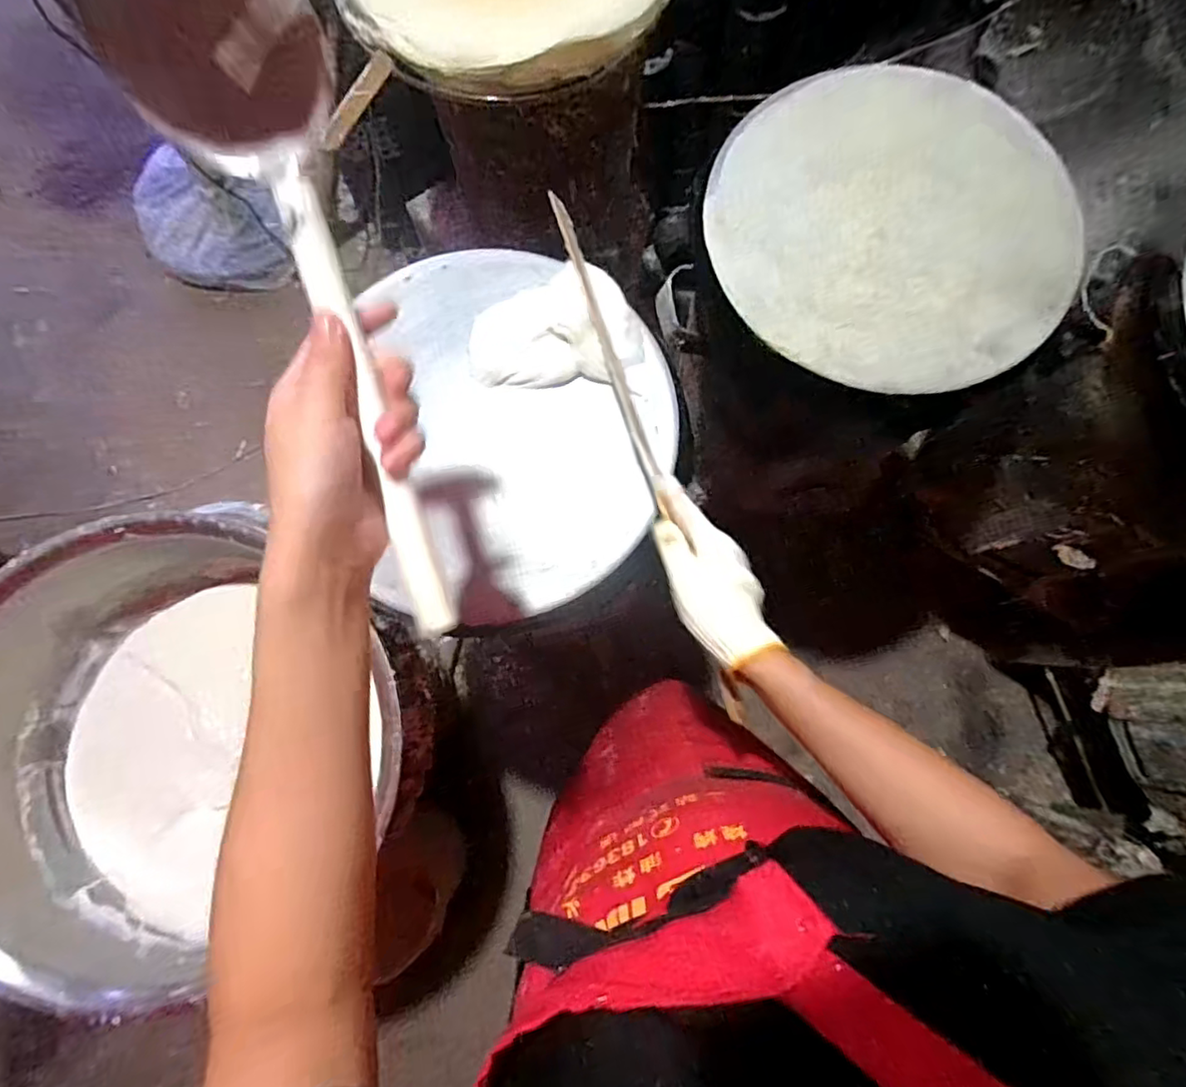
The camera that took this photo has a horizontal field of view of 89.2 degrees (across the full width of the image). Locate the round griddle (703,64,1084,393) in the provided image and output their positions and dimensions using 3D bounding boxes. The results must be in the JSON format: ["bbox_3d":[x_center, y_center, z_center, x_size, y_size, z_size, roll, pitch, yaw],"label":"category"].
[{"bbox_3d":[0.301,-0.323,0.608,0.363,0.033,0.327,26,80,6],"label":"round griddle"}]

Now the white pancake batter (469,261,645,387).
[{"bbox_3d":[-0.036,-0.212,0.588,0.162,0.032,0.120,-1,79,1],"label":"white pancake batter"}]

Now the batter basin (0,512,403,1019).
[{"bbox_3d":[-0.497,0.254,0.700,0.485,0.169,0.458,0,79,1],"label":"batter basin"}]

